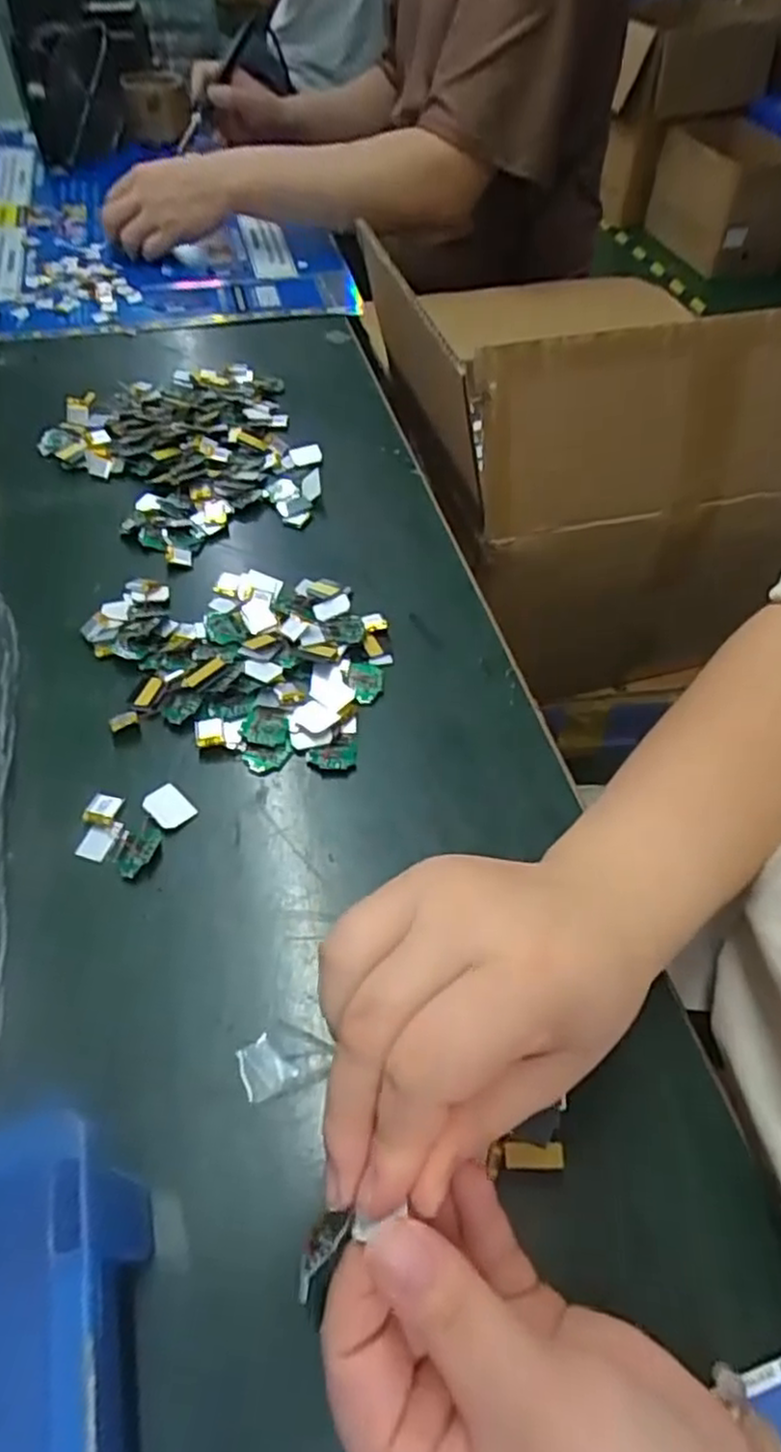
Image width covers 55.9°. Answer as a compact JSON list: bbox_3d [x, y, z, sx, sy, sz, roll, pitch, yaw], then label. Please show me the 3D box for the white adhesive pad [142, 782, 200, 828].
[{"bbox_3d":[-0.108,0.039,0.360,0.023,0.004,0.018,37,61,24],"label":"white adhesive pad"}]

